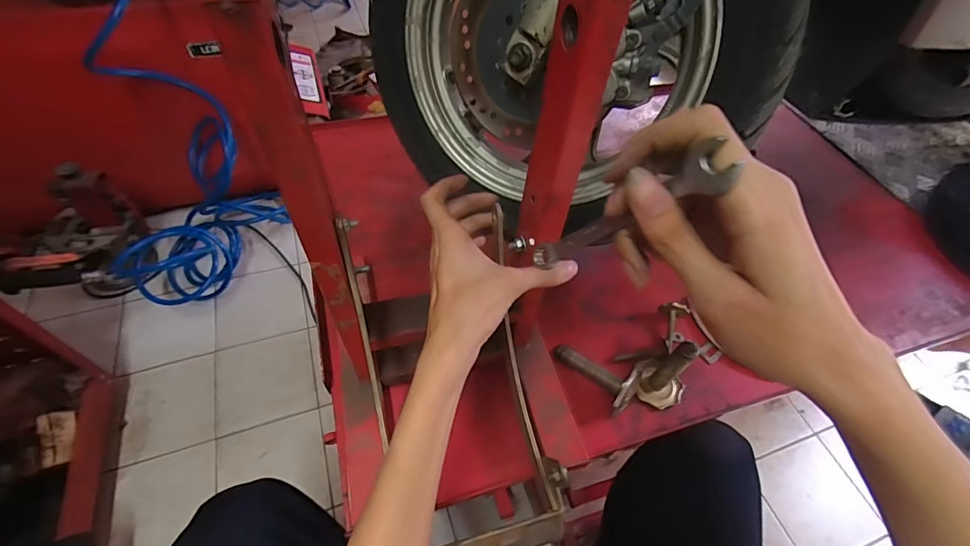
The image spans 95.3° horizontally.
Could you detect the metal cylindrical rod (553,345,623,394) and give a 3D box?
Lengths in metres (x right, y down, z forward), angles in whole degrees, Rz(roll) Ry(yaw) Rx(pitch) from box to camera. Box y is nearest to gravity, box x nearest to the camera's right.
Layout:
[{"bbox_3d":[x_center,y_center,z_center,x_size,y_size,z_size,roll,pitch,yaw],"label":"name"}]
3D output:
[{"bbox_3d":[0.110,0.102,0.477,0.082,0.010,0.014,30,56,35],"label":"metal cylindrical rod"}]

